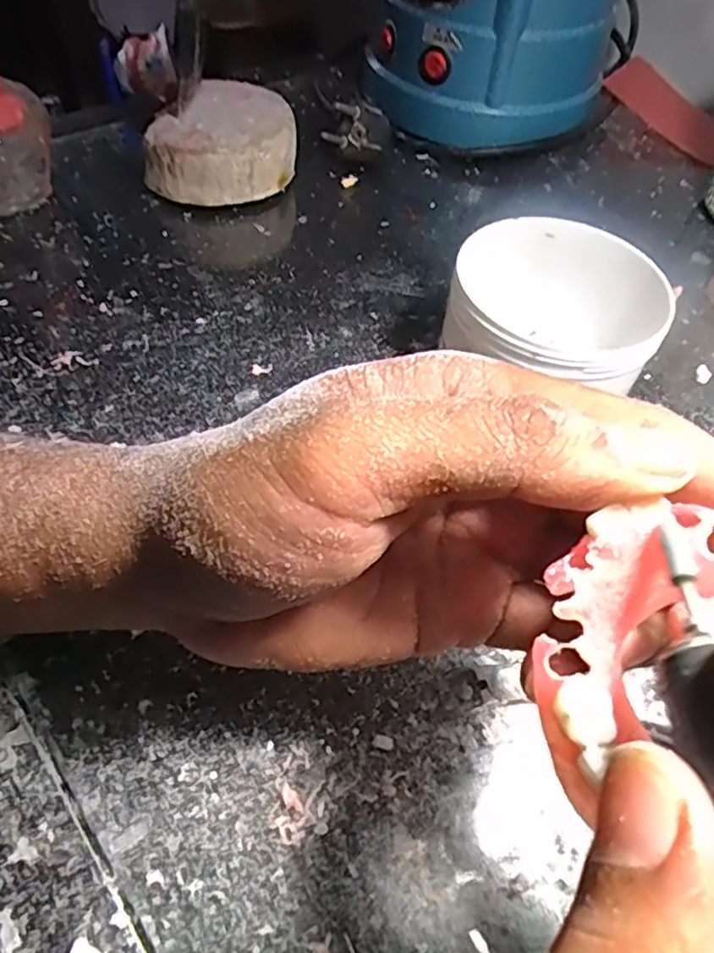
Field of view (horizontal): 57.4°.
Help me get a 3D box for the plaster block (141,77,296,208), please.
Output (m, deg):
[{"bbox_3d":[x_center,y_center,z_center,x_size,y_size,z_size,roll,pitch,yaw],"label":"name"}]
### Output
[{"bbox_3d":[-0.082,-0.203,0.397,0.087,0.042,0.088,-2,54,-6],"label":"plaster block"}]

